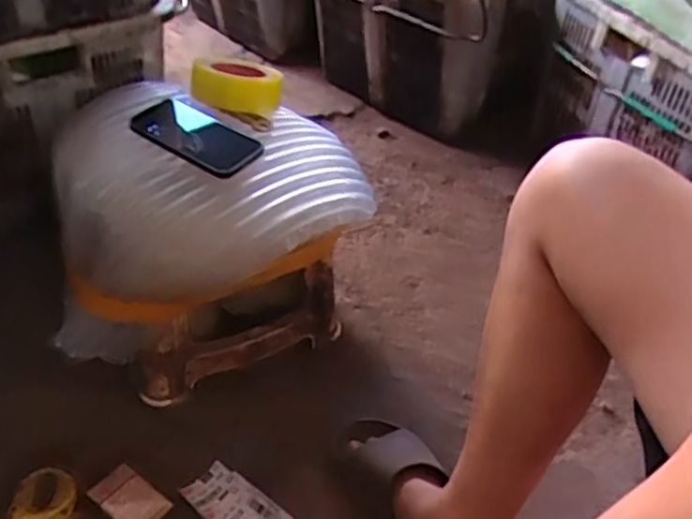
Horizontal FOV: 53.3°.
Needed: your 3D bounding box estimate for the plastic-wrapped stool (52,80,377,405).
[{"bbox_3d":[-0.177,-0.015,0.955,0.385,0.323,0.291,-2,42,-8],"label":"plastic-wrapped stool"}]

